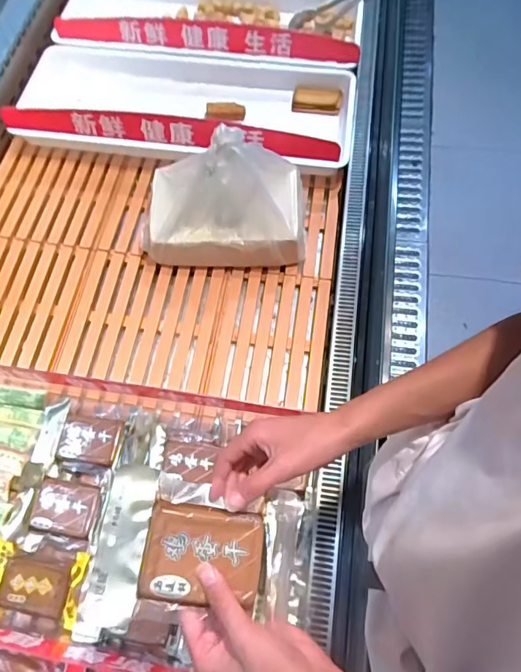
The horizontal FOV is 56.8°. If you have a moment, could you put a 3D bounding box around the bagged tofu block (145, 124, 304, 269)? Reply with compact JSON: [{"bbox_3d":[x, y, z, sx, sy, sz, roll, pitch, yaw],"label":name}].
[{"bbox_3d":[-0.078,-0.279,0.947,0.316,0.247,0.192,-1,65,3],"label":"bagged tofu block"}]

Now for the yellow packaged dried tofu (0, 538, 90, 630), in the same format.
[{"bbox_3d":[-0.350,0.378,0.738,0.158,0.023,0.101,6,65,6],"label":"yellow packaged dried tofu"}]

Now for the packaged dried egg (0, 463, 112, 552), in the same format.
[{"bbox_3d":[-0.324,0.275,0.774,0.151,0.022,0.121,4,65,6],"label":"packaged dried egg"}]

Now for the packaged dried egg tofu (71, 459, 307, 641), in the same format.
[{"bbox_3d":[-0.050,0.196,0.422,0.180,0.017,0.129,15,70,-13],"label":"packaged dried egg tofu"}]

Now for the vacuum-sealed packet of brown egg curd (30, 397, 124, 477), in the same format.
[{"bbox_3d":[-0.304,0.172,0.814,0.146,0.026,0.104,8,65,7],"label":"vacuum-sealed packet of brown egg curd"}]

